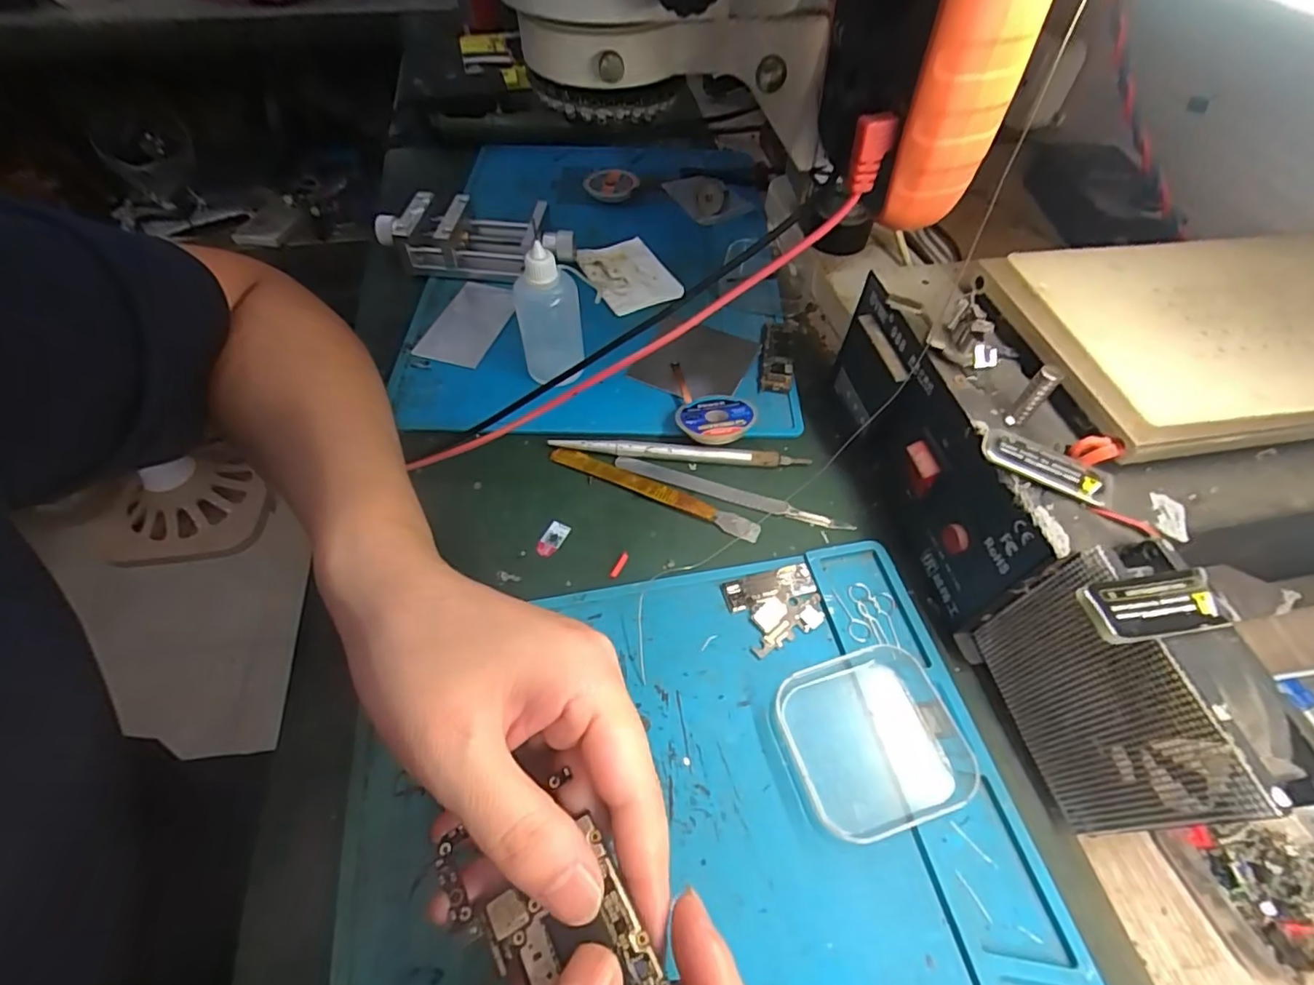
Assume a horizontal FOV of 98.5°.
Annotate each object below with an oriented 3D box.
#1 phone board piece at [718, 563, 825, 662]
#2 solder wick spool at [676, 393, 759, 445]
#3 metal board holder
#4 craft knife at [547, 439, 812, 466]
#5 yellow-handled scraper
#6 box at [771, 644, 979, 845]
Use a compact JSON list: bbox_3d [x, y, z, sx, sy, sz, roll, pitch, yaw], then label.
[{"bbox_3d":[0.057,0.053,0.265,0.043,0.004,0.036,-14,55,-11],"label":"phone board piece"},{"bbox_3d":[0.034,-0.042,0.324,0.044,0.010,0.038,-6,44,1],"label":"solder wick spool"},{"bbox_3d":[-0.134,-0.184,0.416,0.142,0.039,0.059,0,54,-2],"label":"metal board holder"},{"bbox_3d":[0.012,-0.023,0.318,0.143,0.007,0.008,4,54,1],"label":"craft knife"},{"bbox_3d":[-0.002,-0.002,0.306,0.121,0.004,0.012,21,56,14],"label":"yellow-handled scraper"},{"bbox_3d":[0.088,0.097,0.227,0.070,0.017,0.064,-14,55,-11],"label":"box"}]

